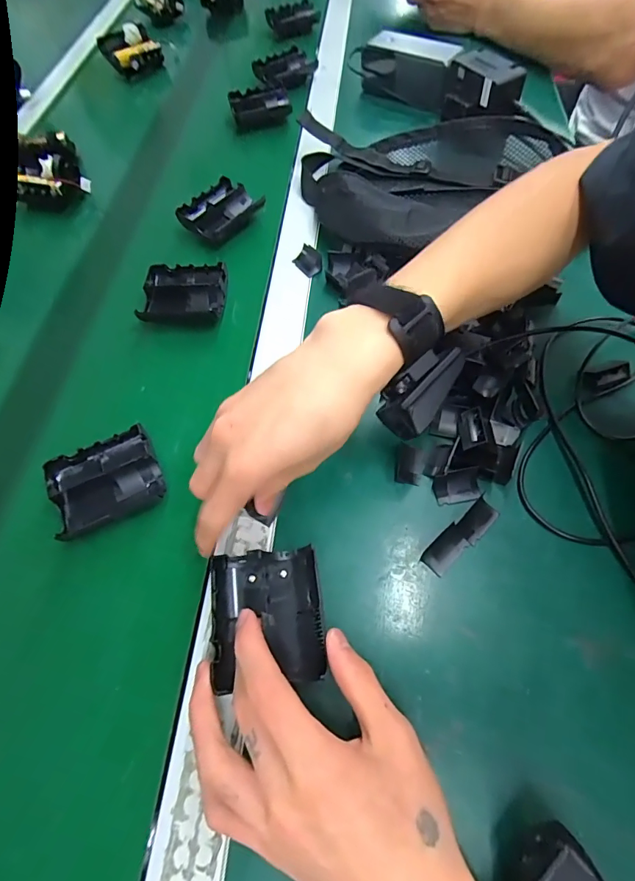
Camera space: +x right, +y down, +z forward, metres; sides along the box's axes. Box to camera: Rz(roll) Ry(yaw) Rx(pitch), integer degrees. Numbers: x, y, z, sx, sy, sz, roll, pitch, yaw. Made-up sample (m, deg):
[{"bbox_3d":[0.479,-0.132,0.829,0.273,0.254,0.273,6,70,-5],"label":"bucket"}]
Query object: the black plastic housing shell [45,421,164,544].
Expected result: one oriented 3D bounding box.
[{"bbox_3d":[-0.161,0.031,0.331,0.079,0.023,0.064,-27,63,-11],"label":"black plastic housing shell"}]

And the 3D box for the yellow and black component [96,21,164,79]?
[{"bbox_3d":[-0.303,-0.629,0.703,0.077,0.050,0.069,-38,66,-16],"label":"yellow and black component"}]

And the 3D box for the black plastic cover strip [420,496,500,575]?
[{"bbox_3d":[0.100,0.066,0.303,0.064,0.006,0.019,-37,66,-16],"label":"black plastic cover strip"}]

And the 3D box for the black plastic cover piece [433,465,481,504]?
[{"bbox_3d":[0.102,0.033,0.315,0.033,0.015,0.019,-12,62,-3],"label":"black plastic cover piece"}]

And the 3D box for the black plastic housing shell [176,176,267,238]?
[{"bbox_3d":[-0.110,-0.258,0.494,0.064,0.025,0.080,40,71,21],"label":"black plastic housing shell"}]

